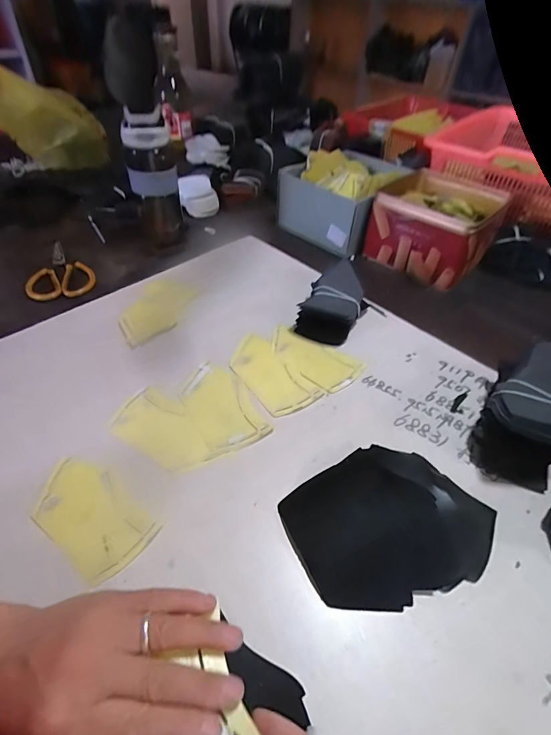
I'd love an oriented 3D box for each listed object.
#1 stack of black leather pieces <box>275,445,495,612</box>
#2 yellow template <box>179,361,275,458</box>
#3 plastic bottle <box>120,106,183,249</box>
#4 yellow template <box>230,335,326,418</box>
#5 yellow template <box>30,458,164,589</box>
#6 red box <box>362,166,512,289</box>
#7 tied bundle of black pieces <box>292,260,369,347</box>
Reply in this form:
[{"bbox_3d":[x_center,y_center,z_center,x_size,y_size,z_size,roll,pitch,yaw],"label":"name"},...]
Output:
[{"bbox_3d":[0.107,0.139,0.355,0.178,0.026,0.134,-15,49,-17],"label":"stack of black leather pieces"},{"bbox_3d":[-0.068,0.045,0.460,0.074,0.006,0.131,-22,53,-19],"label":"yellow template"},{"bbox_3d":[-0.211,-0.316,0.664,0.078,0.224,0.088,-9,47,-12],"label":"plastic bottle"},{"bbox_3d":[-0.009,0.008,0.492,0.070,0.009,0.136,-29,54,-28],"label":"yellow template"},{"bbox_3d":[-0.178,0.139,0.361,0.126,0.007,0.070,30,51,23],"label":"yellow template"},{"bbox_3d":[0.280,-0.247,0.699,0.146,0.126,0.188,-34,56,-31],"label":"red box"},{"bbox_3d":[0.088,-0.095,0.567,0.087,0.062,0.118,18,47,13],"label":"tied bundle of black pieces"}]

